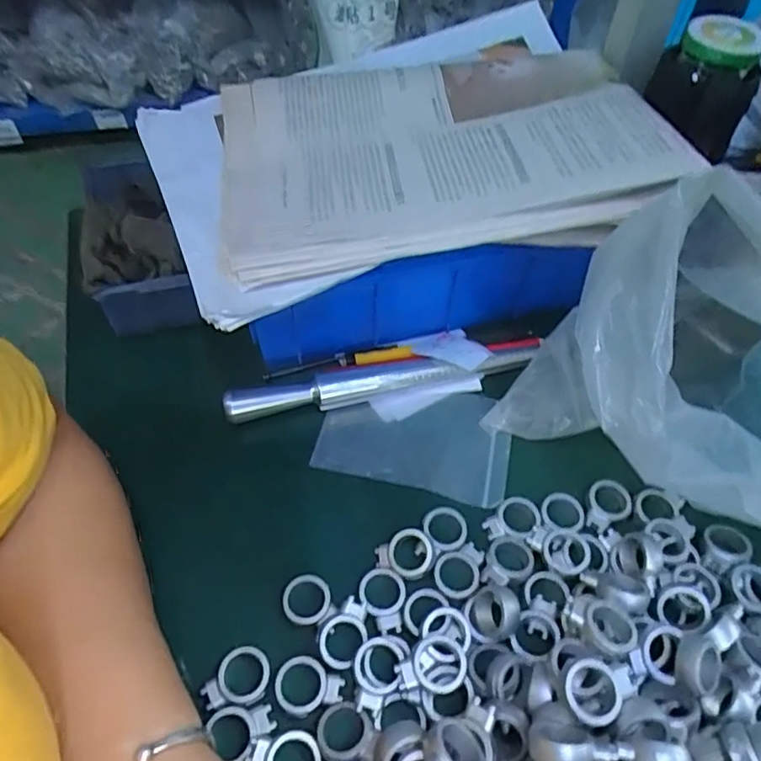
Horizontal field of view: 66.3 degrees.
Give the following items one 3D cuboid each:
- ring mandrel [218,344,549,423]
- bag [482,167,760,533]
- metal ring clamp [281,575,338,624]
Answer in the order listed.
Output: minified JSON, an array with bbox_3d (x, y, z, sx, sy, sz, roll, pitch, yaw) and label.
[{"bbox_3d":[0.002,-0.003,0.398,0.212,0.018,0.020,-11,55,-10],"label":"ring mandrel"},{"bbox_3d":[0.160,-0.005,0.310,0.156,0.163,0.173,-2,54,-4],"label":"bag"},{"bbox_3d":[-0.039,0.119,0.314,0.026,0.006,0.028,-17,57,-14],"label":"metal ring clamp"}]

